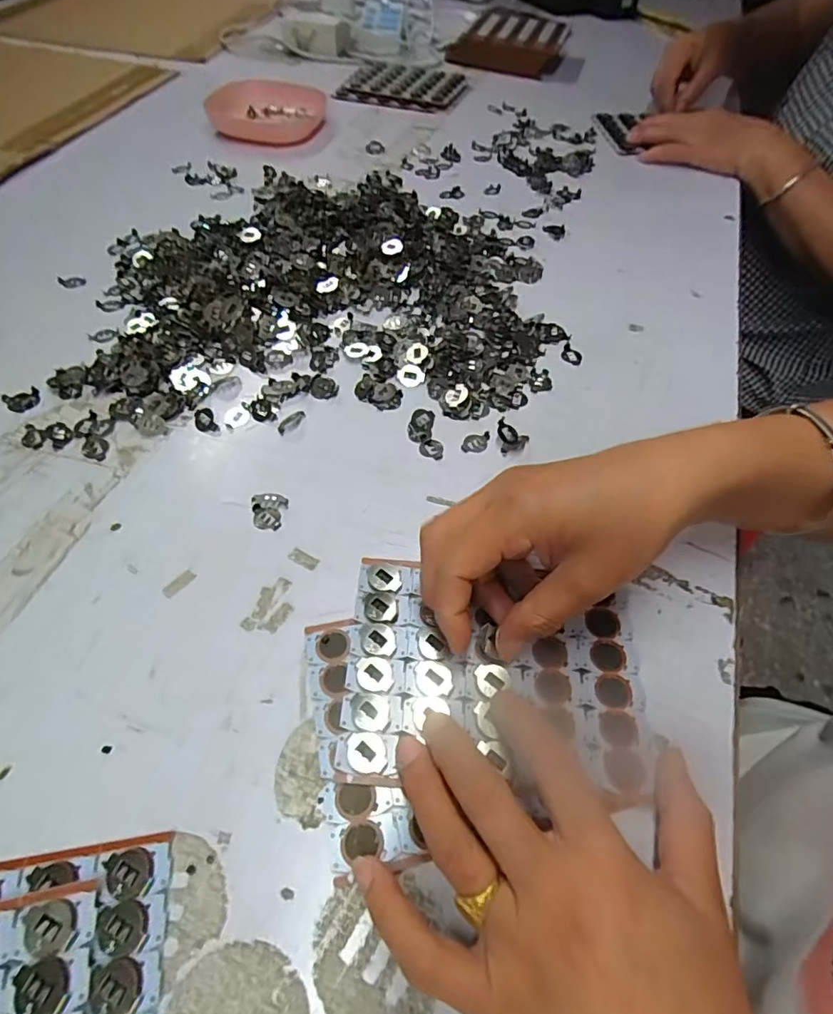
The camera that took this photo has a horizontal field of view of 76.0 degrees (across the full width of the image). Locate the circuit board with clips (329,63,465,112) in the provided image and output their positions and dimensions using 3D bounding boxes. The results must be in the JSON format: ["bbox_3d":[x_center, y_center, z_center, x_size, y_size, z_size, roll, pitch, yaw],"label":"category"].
[{"bbox_3d":[-0.018,-0.605,0.754,0.174,0.008,0.169,14,55,6],"label":"circuit board with clips"}]

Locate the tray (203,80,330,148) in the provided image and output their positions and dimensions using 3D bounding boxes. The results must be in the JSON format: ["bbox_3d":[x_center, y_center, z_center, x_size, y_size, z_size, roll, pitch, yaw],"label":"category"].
[{"bbox_3d":[-0.182,-0.498,0.664,0.119,0.027,0.139,8,54,4],"label":"tray"}]

